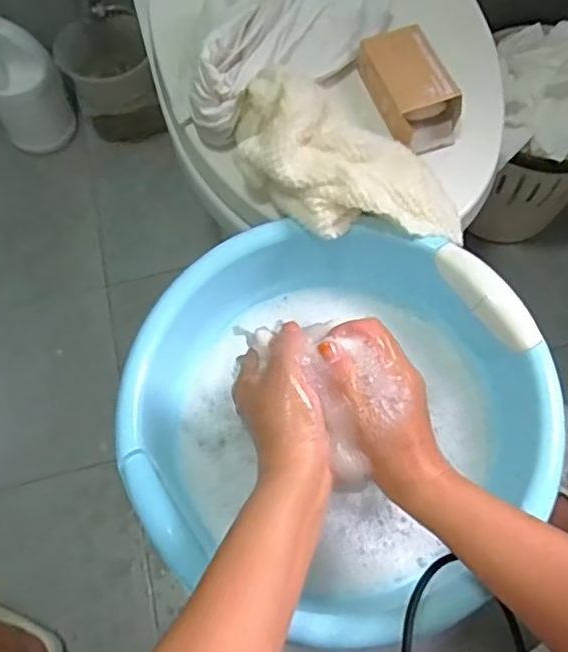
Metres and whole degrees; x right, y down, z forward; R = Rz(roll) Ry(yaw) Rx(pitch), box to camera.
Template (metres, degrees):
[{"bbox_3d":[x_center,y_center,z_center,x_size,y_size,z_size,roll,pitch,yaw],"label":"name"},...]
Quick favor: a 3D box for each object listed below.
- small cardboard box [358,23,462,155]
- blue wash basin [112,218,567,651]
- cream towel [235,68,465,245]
[{"bbox_3d":[0.125,-0.231,0.608,0.067,0.043,0.117,-19,66,-6],"label":"small cardboard box"},{"bbox_3d":[0.043,0.076,0.526,0.338,0.101,0.326,-1,66,2],"label":"blue wash basin"},{"bbox_3d":[0.049,-0.143,0.551,0.221,0.063,0.114,34,71,16],"label":"cream towel"}]

